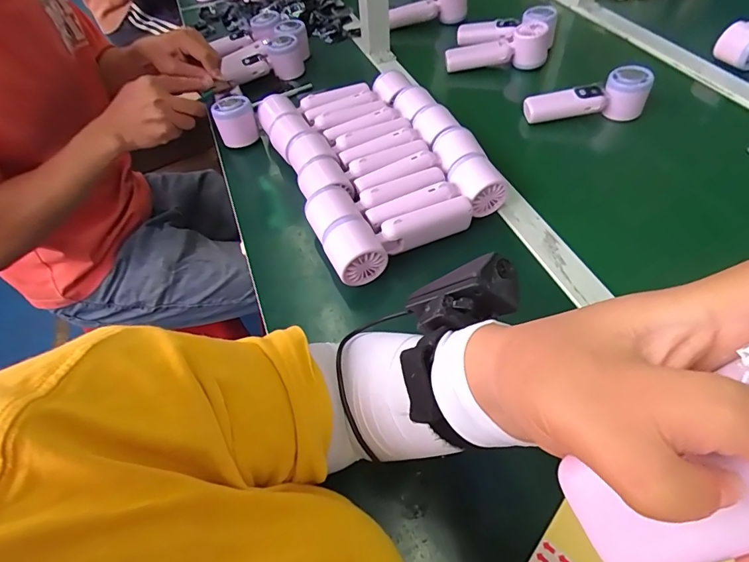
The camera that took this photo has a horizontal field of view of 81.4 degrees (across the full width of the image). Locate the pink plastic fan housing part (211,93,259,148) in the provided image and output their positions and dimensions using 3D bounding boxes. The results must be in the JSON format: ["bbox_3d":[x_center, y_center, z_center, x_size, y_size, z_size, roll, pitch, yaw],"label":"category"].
[{"bbox_3d":[-0.205,-0.237,0.643,0.054,0.059,0.057,-18,52,-10],"label":"pink plastic fan housing part"}]

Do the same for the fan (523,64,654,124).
[{"bbox_3d":[0.304,-0.267,0.635,0.165,0.068,0.043,1,51,5],"label":"fan"}]

